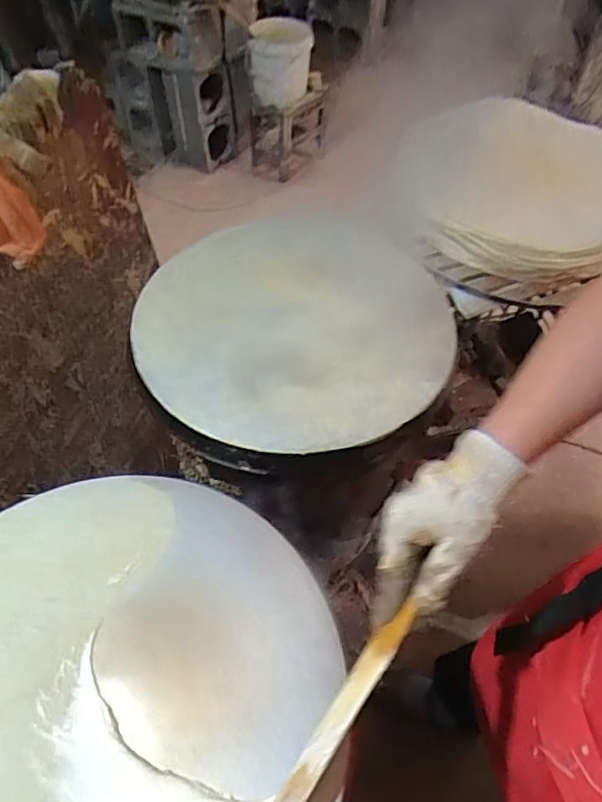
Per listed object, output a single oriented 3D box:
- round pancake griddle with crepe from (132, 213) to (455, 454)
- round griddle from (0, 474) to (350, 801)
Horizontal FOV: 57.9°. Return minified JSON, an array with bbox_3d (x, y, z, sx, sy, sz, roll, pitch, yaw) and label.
[{"bbox_3d":[-0.003,-0.099,0.683,0.373,0.074,0.406,1,54,-1],"label":"round pancake griddle with crepe"},{"bbox_3d":[-0.161,0.225,0.414,0.371,0.019,0.347,2,55,-3],"label":"round griddle"}]

